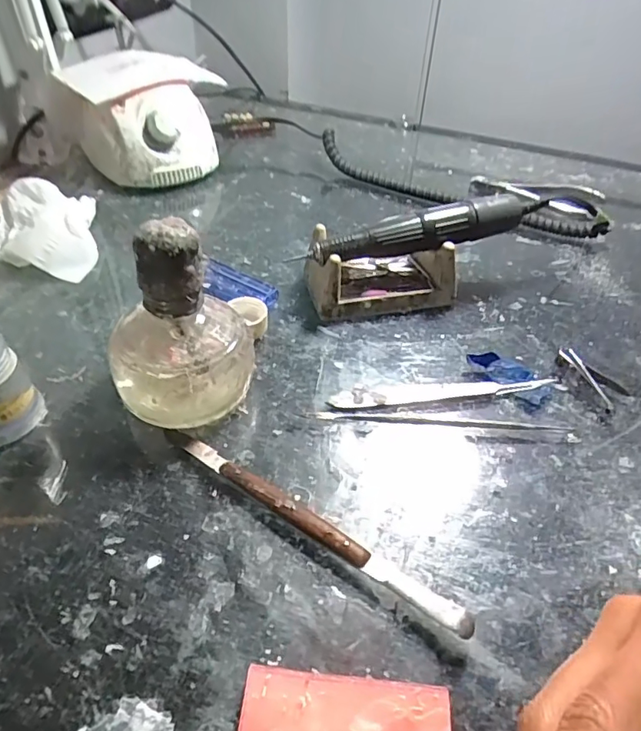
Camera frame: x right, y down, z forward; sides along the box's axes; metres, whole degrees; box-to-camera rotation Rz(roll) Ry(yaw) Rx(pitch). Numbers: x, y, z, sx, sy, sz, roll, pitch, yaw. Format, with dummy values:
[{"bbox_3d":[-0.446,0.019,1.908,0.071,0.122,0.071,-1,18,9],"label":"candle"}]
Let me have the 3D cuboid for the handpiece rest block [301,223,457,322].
[{"bbox_3d":[0.041,-0.068,0.364,0.096,0.044,0.055,-10,46,-13],"label":"handpiece rest block"}]

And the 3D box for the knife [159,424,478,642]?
[{"bbox_3d":[-0.009,0.071,0.243,0.170,0.010,0.012,27,49,23],"label":"knife"}]

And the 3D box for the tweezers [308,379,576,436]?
[{"bbox_3d":[0.070,0.023,0.300,0.143,0.004,0.037,1,44,-2],"label":"tweezers"}]

